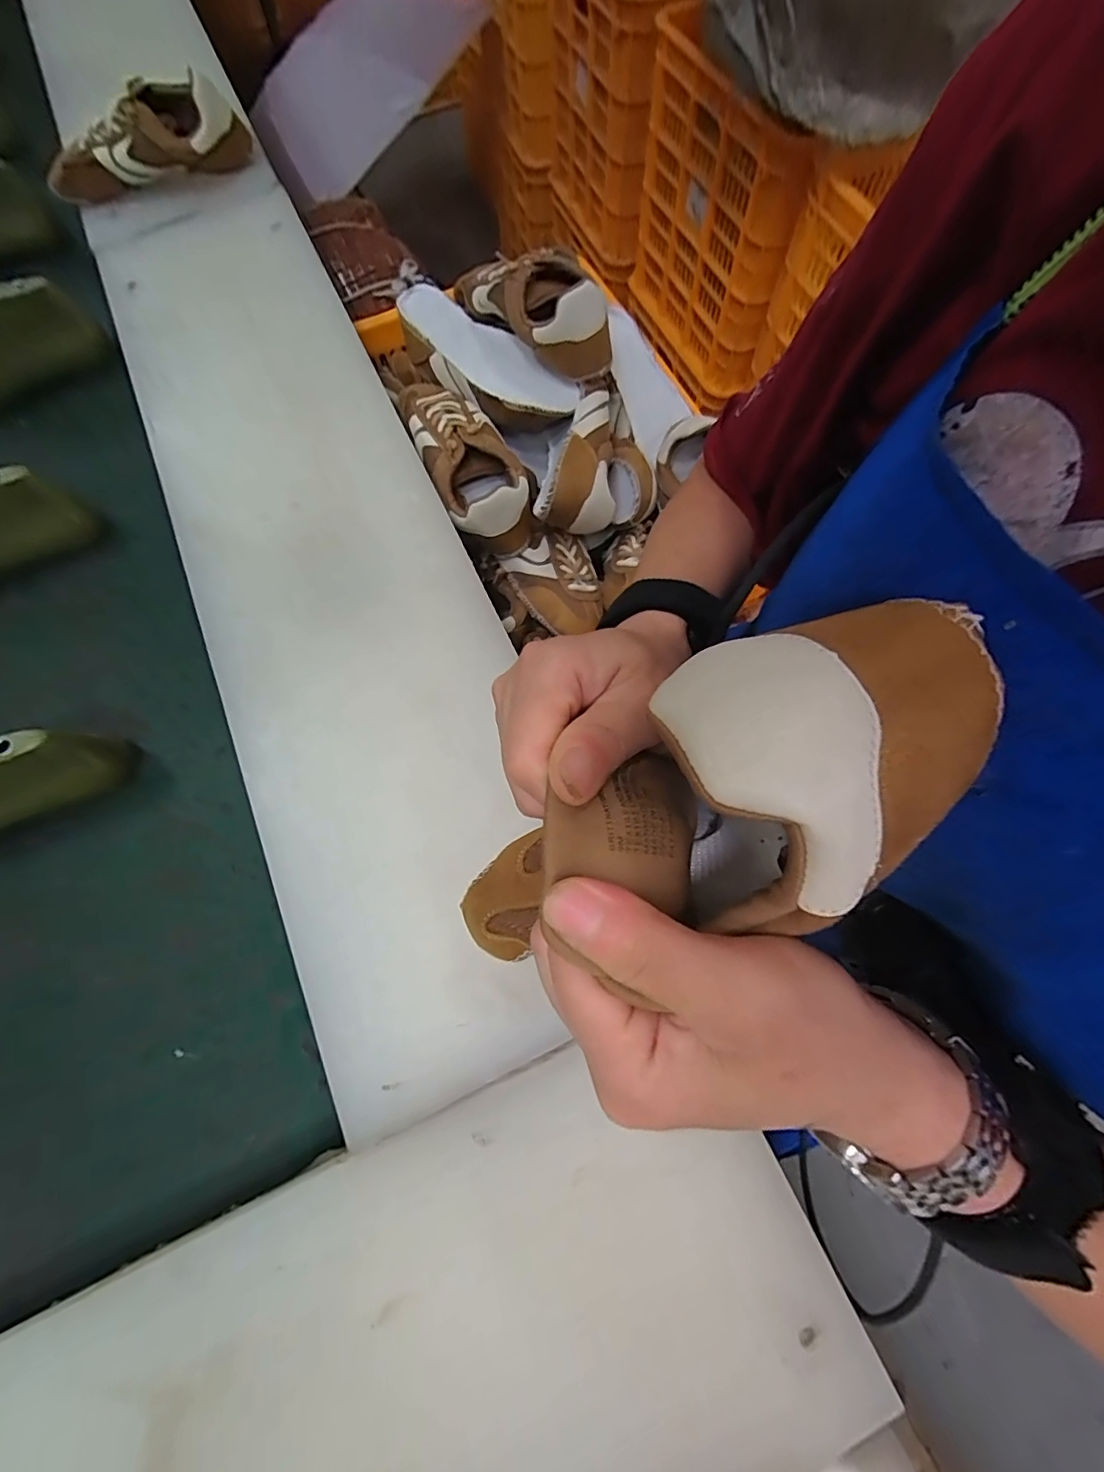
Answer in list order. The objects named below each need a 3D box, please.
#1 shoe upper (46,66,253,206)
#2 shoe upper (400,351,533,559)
[{"bbox_3d":[-0.479,-0.682,0.613,0.240,0.075,0.074,-20,73,-4],"label":"shoe upper"},{"bbox_3d":[-0.102,-0.312,0.578,0.086,0.070,0.240,-26,74,-6],"label":"shoe upper"}]

